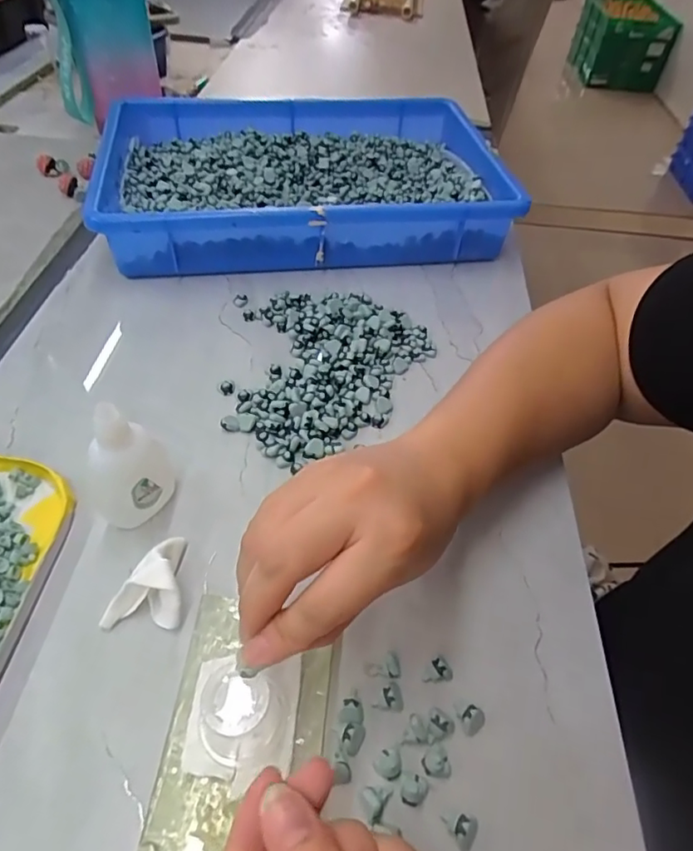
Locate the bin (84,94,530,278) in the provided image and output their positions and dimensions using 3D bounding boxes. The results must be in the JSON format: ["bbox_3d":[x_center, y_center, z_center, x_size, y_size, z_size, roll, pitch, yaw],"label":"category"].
[{"bbox_3d":[-0.042,-0.237,0.524,0.352,0.065,0.235,-6,50,-10],"label":"bin"}]

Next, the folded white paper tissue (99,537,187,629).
[{"bbox_3d":[-0.102,0.076,0.277,0.039,0.028,0.047,2,49,-3],"label":"folded white paper tissue"}]

